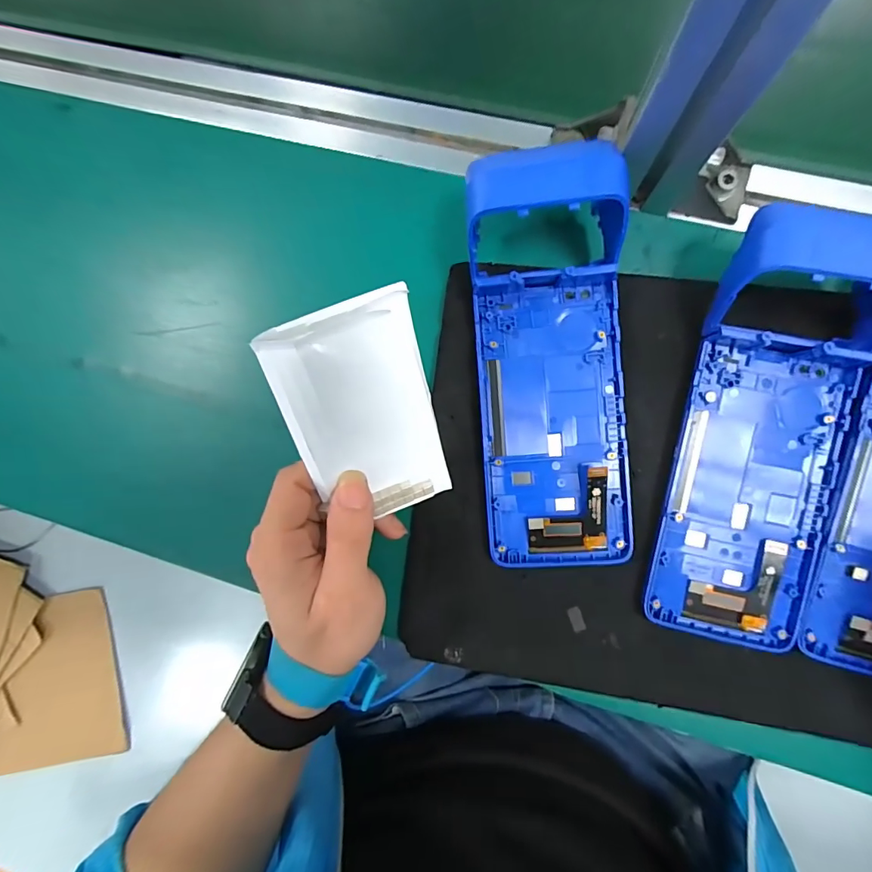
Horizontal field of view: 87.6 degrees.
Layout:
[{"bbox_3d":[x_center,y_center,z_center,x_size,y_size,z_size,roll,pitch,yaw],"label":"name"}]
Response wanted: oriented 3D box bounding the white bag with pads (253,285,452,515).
[{"bbox_3d":[-0.033,-0.006,0.224,0.071,0.116,0.012,-27,41,-19],"label":"white bag with pads"}]

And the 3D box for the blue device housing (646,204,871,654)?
[{"bbox_3d":[0.181,-0.006,0.241,0.087,0.038,0.206,10,102,7],"label":"blue device housing"}]

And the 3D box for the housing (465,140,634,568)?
[{"bbox_3d":[0.065,-0.035,0.249,0.083,0.052,0.216,-3,89,7],"label":"housing"}]

